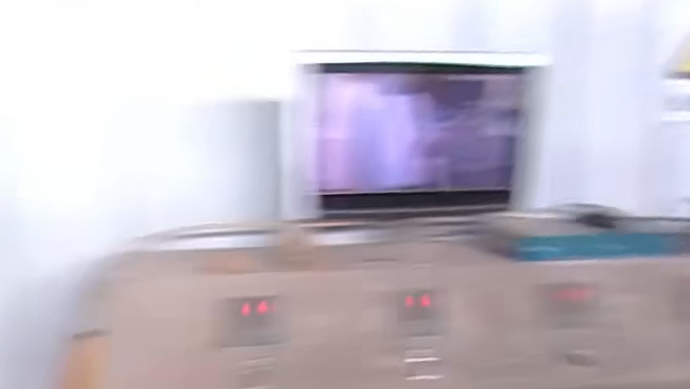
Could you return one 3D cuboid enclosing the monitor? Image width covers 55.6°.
[{"bbox_3d":[0.117,-0.090,1.030,0.408,0.256,0.060,-2,20,-10],"label":"monitor"}]

